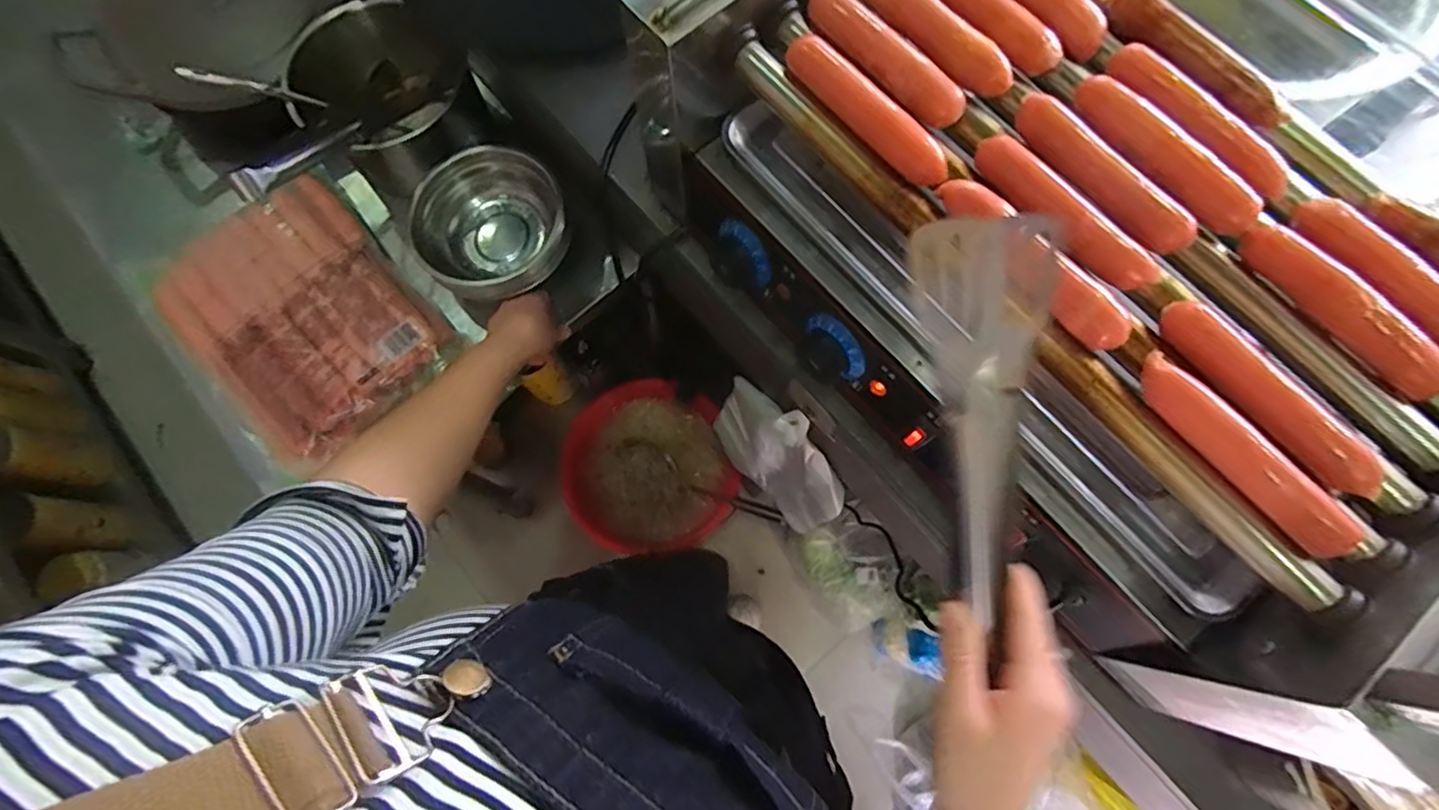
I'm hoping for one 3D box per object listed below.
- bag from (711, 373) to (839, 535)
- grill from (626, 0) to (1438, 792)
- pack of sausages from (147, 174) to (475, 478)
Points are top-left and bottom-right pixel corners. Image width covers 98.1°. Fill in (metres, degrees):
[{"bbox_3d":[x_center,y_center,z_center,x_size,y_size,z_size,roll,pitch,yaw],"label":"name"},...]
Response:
[{"bbox_3d":[0.062,0.055,0.703,0.053,0.240,0.180,-39,79,-9],"label":"bag"},{"bbox_3d":[0.237,-0.105,0.434,0.319,0.189,0.558,-38,78,-9],"label":"grill"},{"bbox_3d":[-0.446,-0.094,0.668,0.211,0.034,0.283,-41,79,-10],"label":"pack of sausages"}]

